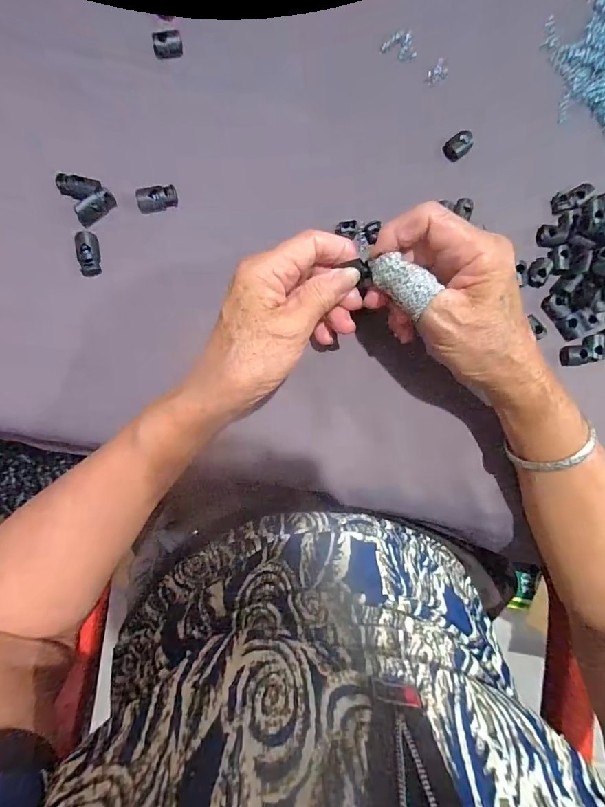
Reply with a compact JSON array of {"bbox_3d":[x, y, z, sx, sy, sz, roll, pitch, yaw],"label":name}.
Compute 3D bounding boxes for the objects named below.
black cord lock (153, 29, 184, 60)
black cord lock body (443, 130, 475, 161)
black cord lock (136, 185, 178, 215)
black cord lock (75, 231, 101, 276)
[{"bbox_3d":[-0.099,-0.263,0.287,0.021,0.011,0.013,-5,88,-6],"label":"black cord lock"},{"bbox_3d":[0.123,-0.203,0.308,0.027,0.009,0.016,-42,92,-6],"label":"black cord lock body"},{"bbox_3d":[-0.105,-0.149,0.284,0.028,0.012,0.013,-15,90,-6],"label":"black cord lock"},{"bbox_3d":[-0.152,-0.106,0.278,0.014,0.007,0.030,-5,89,-6],"label":"black cord lock"}]

